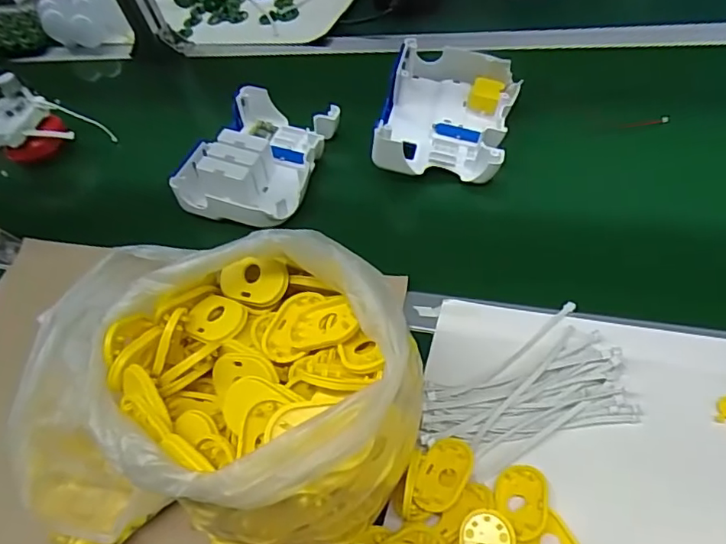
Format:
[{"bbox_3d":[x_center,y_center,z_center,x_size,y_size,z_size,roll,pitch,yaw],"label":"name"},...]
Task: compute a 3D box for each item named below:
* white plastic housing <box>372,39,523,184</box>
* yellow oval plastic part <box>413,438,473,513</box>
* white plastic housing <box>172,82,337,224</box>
[{"bbox_3d":[0.097,-0.181,0.644,0.138,0.063,0.184,12,50,8],"label":"white plastic housing"},{"bbox_3d":[0.058,0.146,0.405,0.034,0.008,0.055,23,52,17],"label":"yellow oval plastic part"},{"bbox_3d":[-0.120,-0.134,0.671,0.143,0.069,0.179,18,51,13],"label":"white plastic housing"}]

